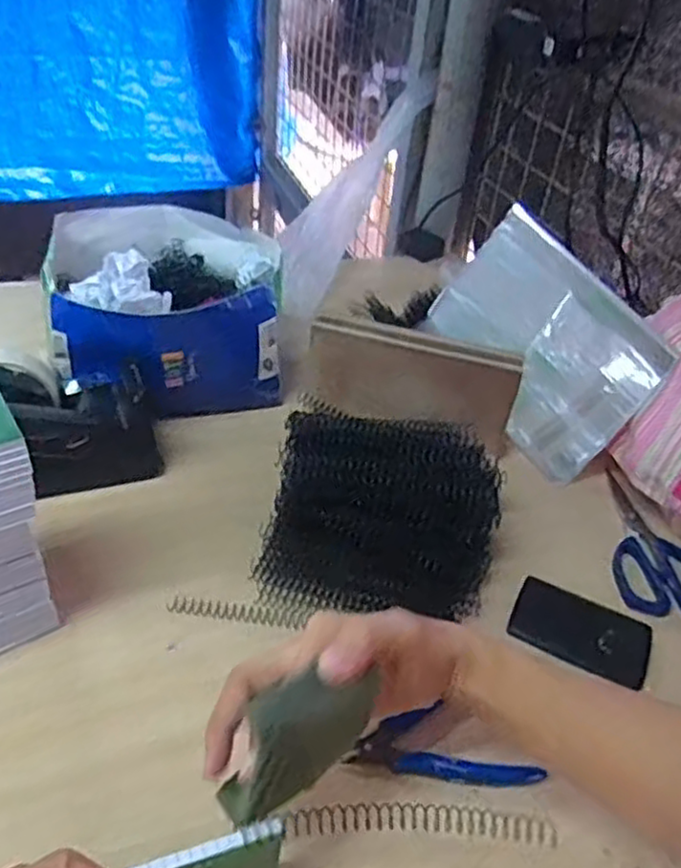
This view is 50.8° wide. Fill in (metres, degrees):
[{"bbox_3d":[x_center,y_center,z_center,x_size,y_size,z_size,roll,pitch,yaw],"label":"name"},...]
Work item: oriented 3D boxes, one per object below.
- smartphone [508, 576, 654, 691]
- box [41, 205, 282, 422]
[{"bbox_3d":[0.185,0.151,0.549,0.102,0.007,0.064,20,42,16],"label":"smartphone"},{"bbox_3d":[-0.168,-0.134,0.714,0.212,0.136,0.236,-6,42,-14],"label":"box"}]

